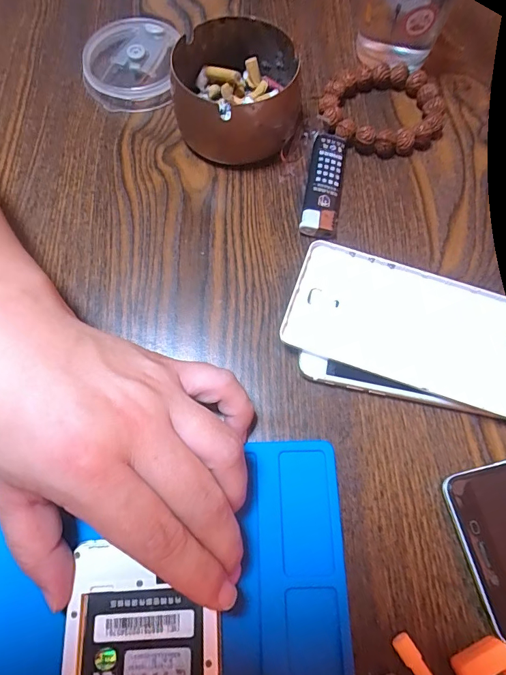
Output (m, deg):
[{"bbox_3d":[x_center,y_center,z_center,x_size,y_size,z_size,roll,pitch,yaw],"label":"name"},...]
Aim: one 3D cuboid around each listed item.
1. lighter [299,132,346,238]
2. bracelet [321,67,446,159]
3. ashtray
[{"bbox_3d":[0.048,-0.105,0.282,0.022,0.012,0.081,10,69,4],"label":"lighter"},{"bbox_3d":[0.095,-0.170,0.306,0.087,0.015,0.079,19,70,7],"label":"bracelet"},{"bbox_3d":[-0.010,-0.167,0.287,0.088,0.046,0.086,-10,70,-4],"label":"ashtray"}]

